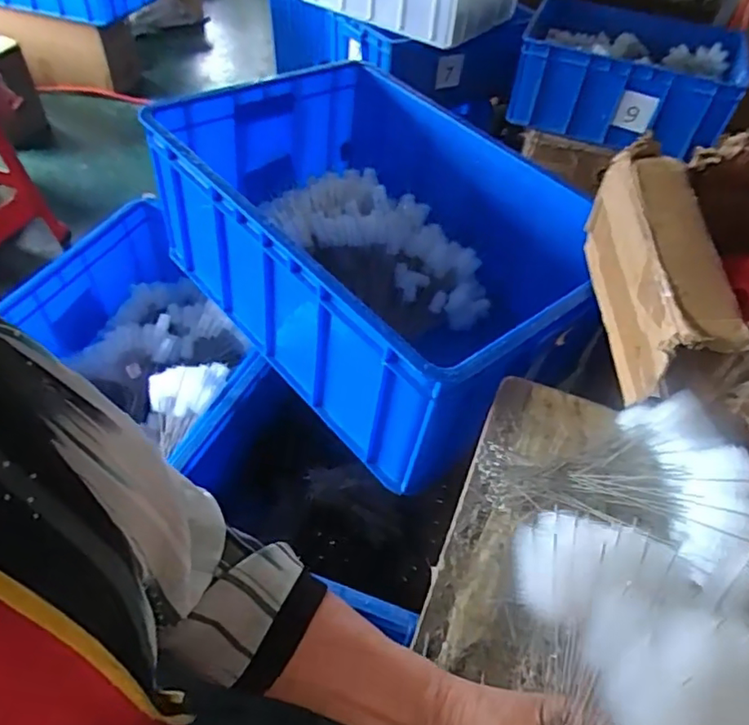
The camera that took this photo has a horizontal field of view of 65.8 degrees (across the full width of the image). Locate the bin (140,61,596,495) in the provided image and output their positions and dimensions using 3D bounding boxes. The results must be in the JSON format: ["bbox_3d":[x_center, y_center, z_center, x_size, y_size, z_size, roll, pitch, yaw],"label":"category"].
[{"bbox_3d":[0.008,-0.181,0.846,0.419,0.237,0.622,-33,59,-29],"label":"bin"}]

